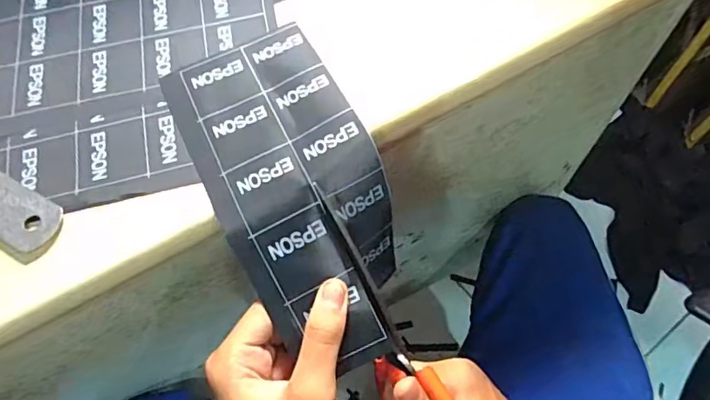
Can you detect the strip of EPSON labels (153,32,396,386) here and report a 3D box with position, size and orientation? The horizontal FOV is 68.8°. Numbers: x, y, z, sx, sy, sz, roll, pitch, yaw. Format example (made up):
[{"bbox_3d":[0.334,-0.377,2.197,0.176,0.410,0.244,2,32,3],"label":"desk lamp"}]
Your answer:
[{"bbox_3d":[-0.032,-0.005,0.302,0.089,0.055,0.198,-26,67,-9],"label":"strip of EPSON labels"}]

